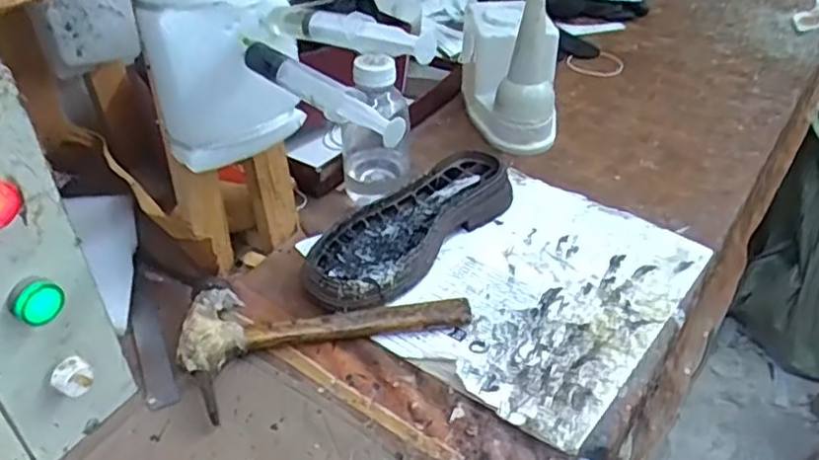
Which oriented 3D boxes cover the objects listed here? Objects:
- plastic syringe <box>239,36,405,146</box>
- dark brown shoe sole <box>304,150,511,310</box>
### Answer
[{"bbox_3d":[-0.063,-0.093,0.438,0.152,0.019,0.024,28,46,30],"label":"plastic syringe"},{"bbox_3d":[0.003,-0.004,0.659,0.099,0.041,0.257,31,47,30],"label":"dark brown shoe sole"}]

